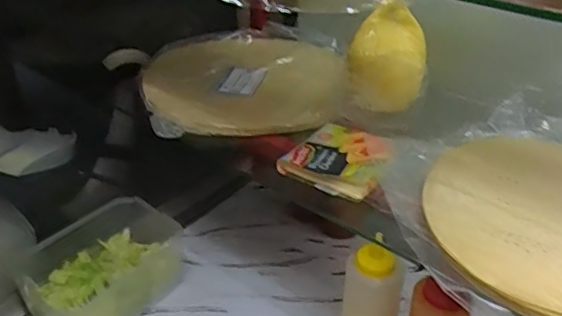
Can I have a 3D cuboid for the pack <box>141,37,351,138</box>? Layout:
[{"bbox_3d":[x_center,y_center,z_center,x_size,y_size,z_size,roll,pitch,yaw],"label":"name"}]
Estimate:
[{"bbox_3d":[-0.051,-0.100,0.708,0.234,0.045,0.266,-6,36,-13],"label":"pack"}]

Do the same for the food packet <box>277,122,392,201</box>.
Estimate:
[{"bbox_3d":[0.057,0.000,0.554,0.101,0.024,0.084,18,37,20],"label":"food packet"}]

